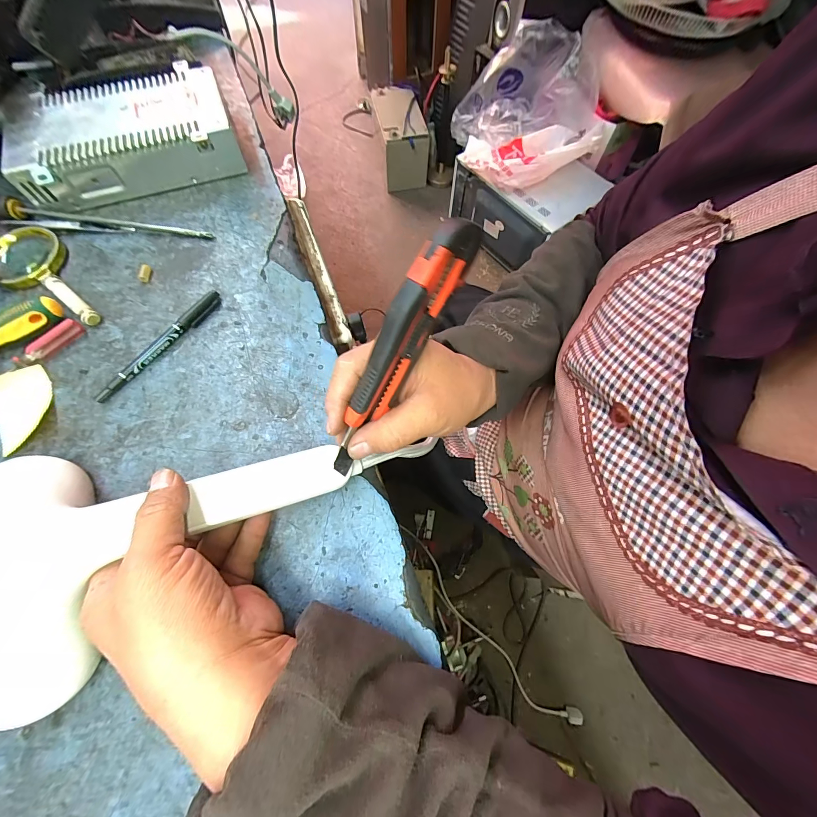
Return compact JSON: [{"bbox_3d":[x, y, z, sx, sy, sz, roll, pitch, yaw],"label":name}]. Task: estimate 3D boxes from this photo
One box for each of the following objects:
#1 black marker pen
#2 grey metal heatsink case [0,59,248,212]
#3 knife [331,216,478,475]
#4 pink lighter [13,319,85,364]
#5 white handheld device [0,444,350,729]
[{"bbox_3d":[-0.223,-0.059,0.324,0.009,0.013,0.134,34,71,10],"label":"black marker pen"},{"bbox_3d":[-0.305,-0.299,0.394,0.213,0.051,0.131,-18,70,-10],"label":"grey metal heatsink case"},{"bbox_3d":[-0.010,-0.032,0.227,0.022,0.027,0.172,33,109,10],"label":"knife"},{"bbox_3d":[-0.317,-0.058,0.317,0.012,0.014,0.053,37,71,11],"label":"pink lighter"},{"bbox_3d":[-0.160,0.077,0.246,0.227,0.048,0.153,-16,70,-15],"label":"white handheld device"}]

